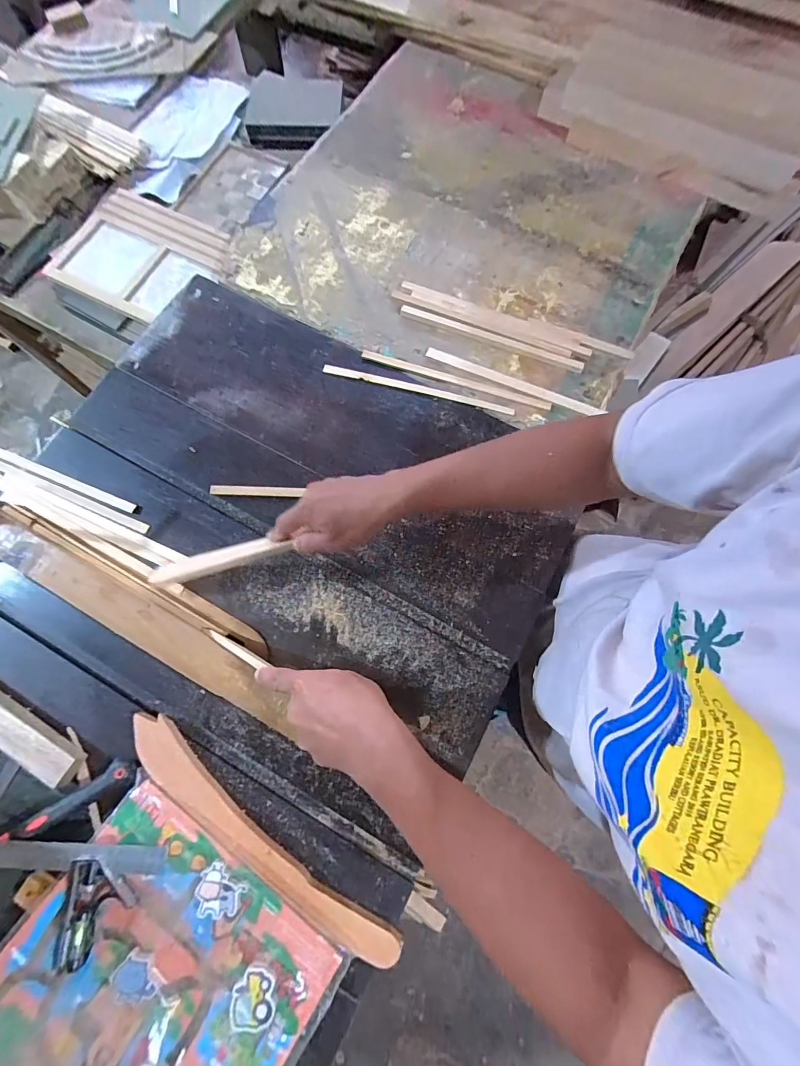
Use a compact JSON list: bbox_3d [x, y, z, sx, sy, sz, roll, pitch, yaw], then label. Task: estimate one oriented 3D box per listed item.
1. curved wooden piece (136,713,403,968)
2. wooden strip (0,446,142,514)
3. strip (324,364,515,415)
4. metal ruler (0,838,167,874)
[{"bbox_3d":[-0.168,0.355,0.483,0.388,0.021,0.048,36,78,9],"label":"curved wooden piece"},{"bbox_3d":[-0.520,-0.090,0.609,0.306,0.009,0.016,22,76,6],"label":"wooden strip"},{"bbox_3d":[0.029,-0.230,0.657,0.306,0.009,0.015,14,75,4],"label":"strip"},{"bbox_3d":[-0.402,0.356,0.454,0.281,0.009,0.027,1,75,1],"label":"metal ruler"}]

